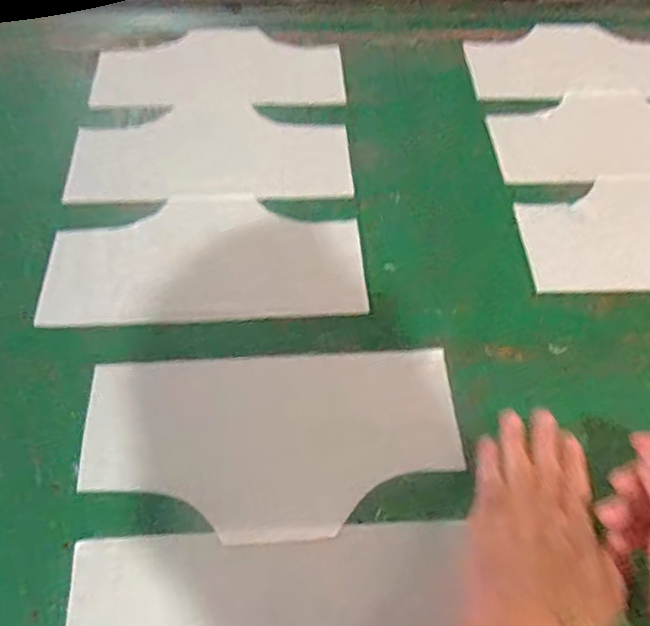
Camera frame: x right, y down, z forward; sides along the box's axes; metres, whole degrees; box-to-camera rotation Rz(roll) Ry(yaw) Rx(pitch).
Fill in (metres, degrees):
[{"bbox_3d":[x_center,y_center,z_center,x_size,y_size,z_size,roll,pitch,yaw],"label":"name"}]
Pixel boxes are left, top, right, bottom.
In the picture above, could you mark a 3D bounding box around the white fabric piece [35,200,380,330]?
[{"bbox_3d":[-0.124,-0.062,0.650,0.320,0.009,0.152,-3,61,-3],"label":"white fabric piece"}]

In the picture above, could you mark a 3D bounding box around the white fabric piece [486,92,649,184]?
[{"bbox_3d":[0.368,-0.221,0.769,0.312,0.008,0.154,-4,57,-3],"label":"white fabric piece"}]

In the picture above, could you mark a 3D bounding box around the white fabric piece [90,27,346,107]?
[{"bbox_3d":[-0.143,-0.340,0.845,0.326,0.006,0.174,-3,55,-4],"label":"white fabric piece"}]

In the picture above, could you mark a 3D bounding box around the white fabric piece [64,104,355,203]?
[{"bbox_3d":[-0.135,-0.198,0.745,0.322,0.005,0.168,-2,55,-3],"label":"white fabric piece"}]

